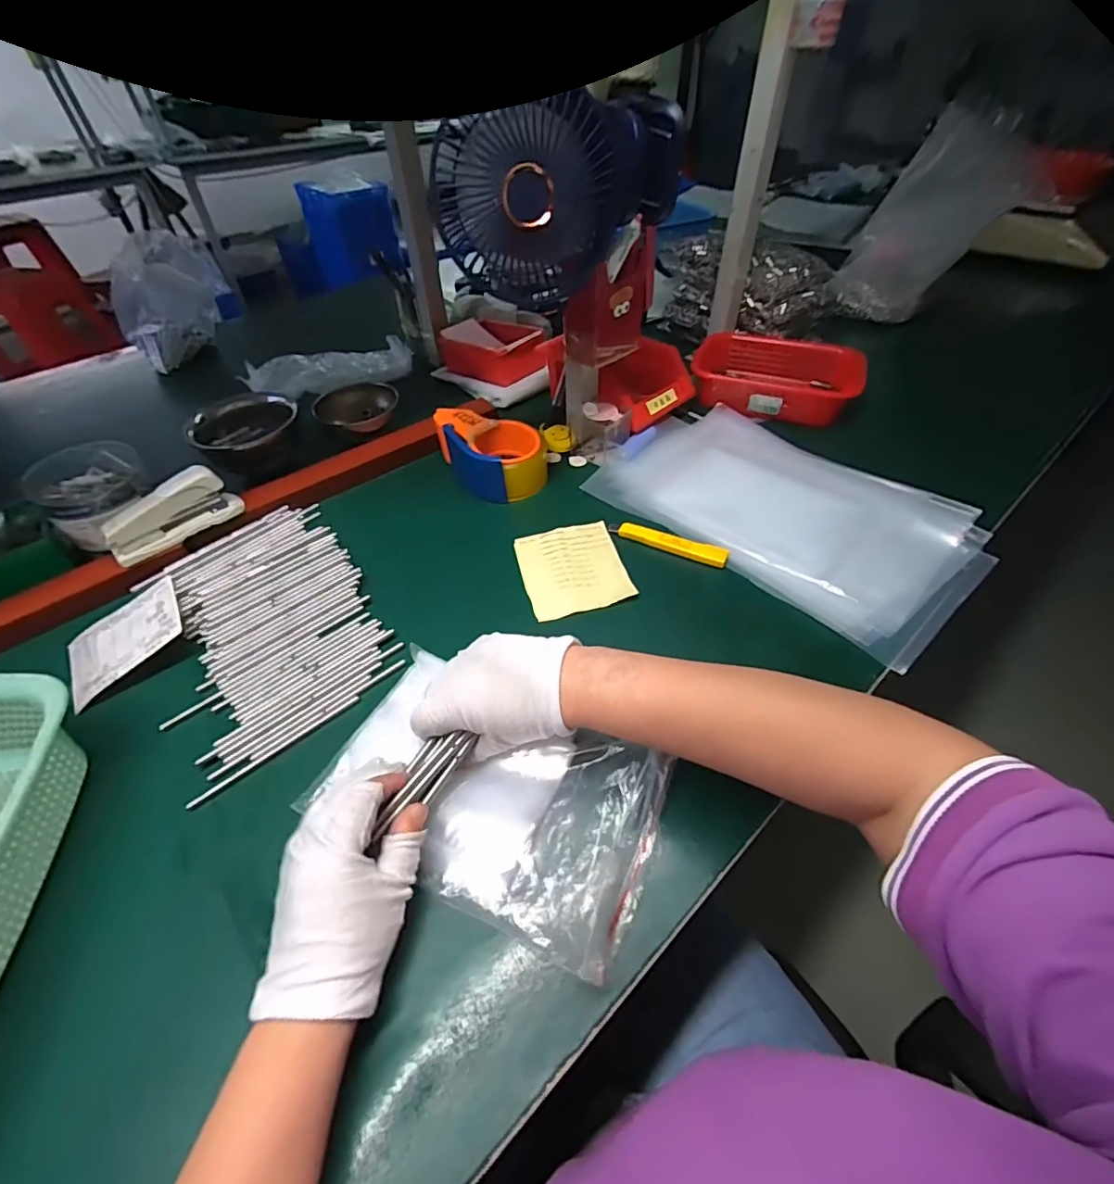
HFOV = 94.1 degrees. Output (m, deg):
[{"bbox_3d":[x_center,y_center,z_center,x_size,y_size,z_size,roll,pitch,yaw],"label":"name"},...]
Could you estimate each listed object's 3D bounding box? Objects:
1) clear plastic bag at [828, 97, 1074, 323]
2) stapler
[{"bbox_3d":[0.605,-0.630,0.876,0.068,0.286,0.240,-2,71,-25],"label":"clear plastic bag"},{"bbox_3d":[-0.396,-0.082,0.531,0.120,0.052,0.028,-36,57,-26],"label":"stapler"}]

